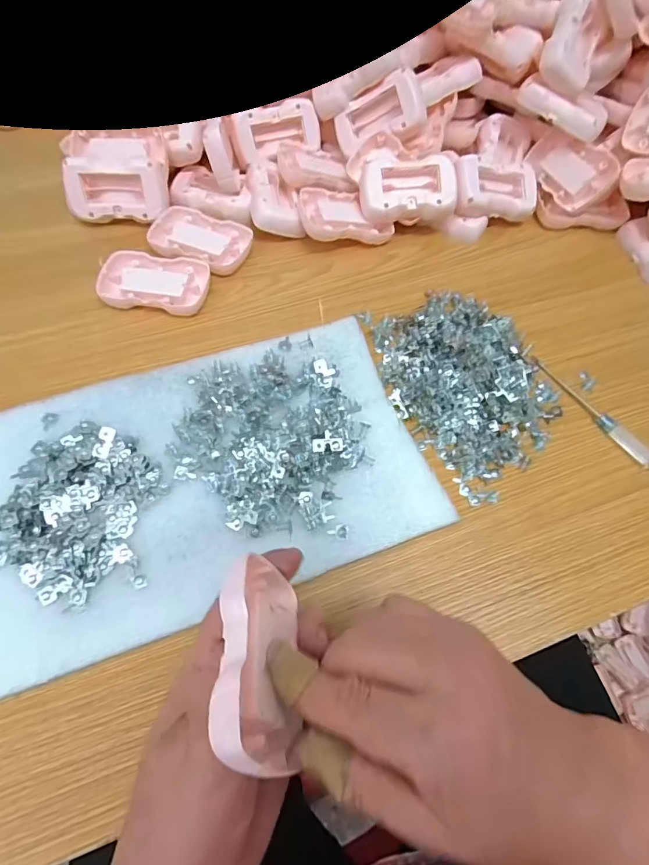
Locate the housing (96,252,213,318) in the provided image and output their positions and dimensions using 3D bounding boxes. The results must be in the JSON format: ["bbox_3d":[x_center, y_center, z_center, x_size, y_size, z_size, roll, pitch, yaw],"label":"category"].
[{"bbox_3d":[-0.144,-0.127,0.383,0.085,0.018,0.054,7,63,1],"label":"housing"}]

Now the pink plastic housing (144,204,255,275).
[{"bbox_3d":[-0.112,-0.173,0.407,0.084,0.017,0.056,19,64,7],"label":"pink plastic housing"}]

